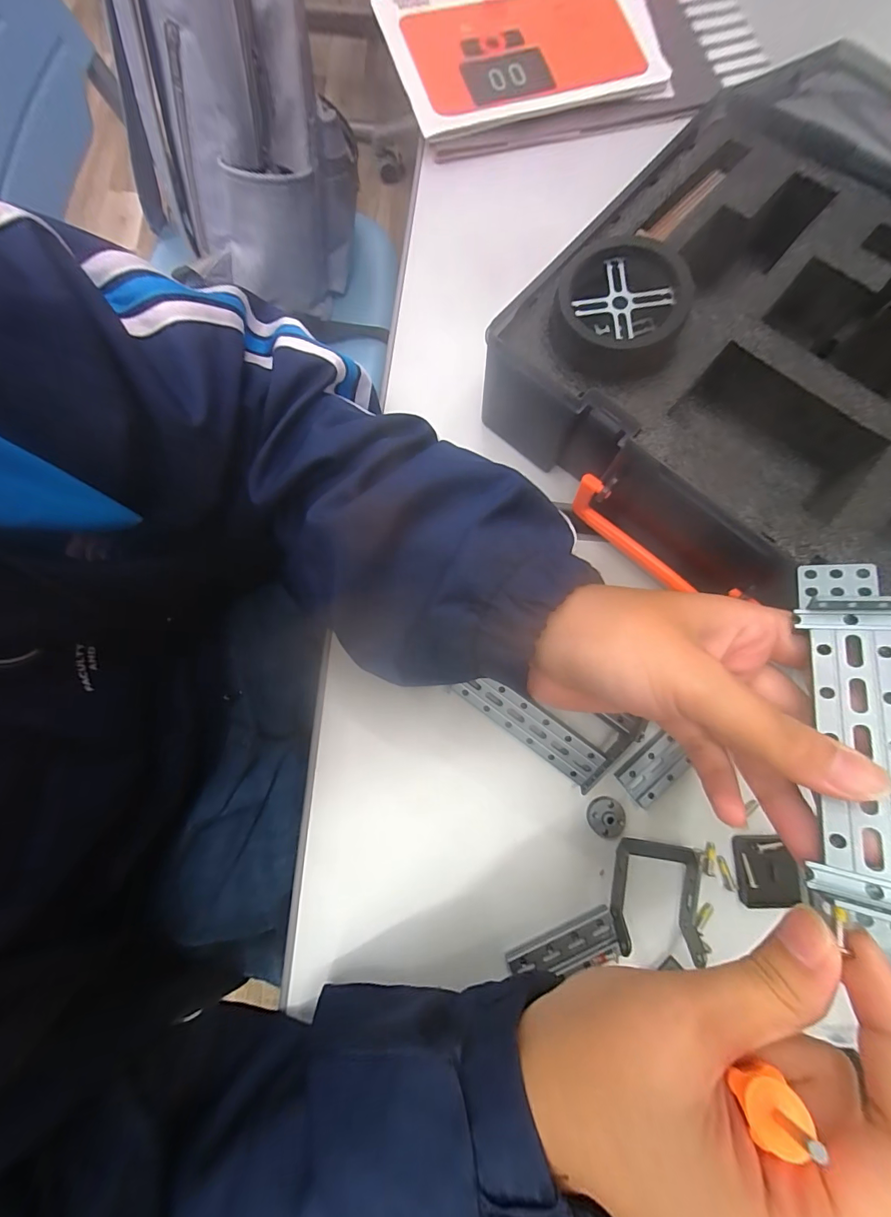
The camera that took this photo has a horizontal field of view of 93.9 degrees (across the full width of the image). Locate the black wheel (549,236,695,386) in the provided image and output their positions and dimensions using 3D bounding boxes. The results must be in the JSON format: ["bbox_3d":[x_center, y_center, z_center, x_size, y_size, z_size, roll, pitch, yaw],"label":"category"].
[{"bbox_3d":[0.089,-0.151,0.214,0.061,0.025,0.065,0,81,-2],"label":"black wheel"}]

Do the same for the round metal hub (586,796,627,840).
[{"bbox_3d":[0.096,0.125,0.247,0.022,0.007,0.022,0,81,-2],"label":"round metal hub"}]

